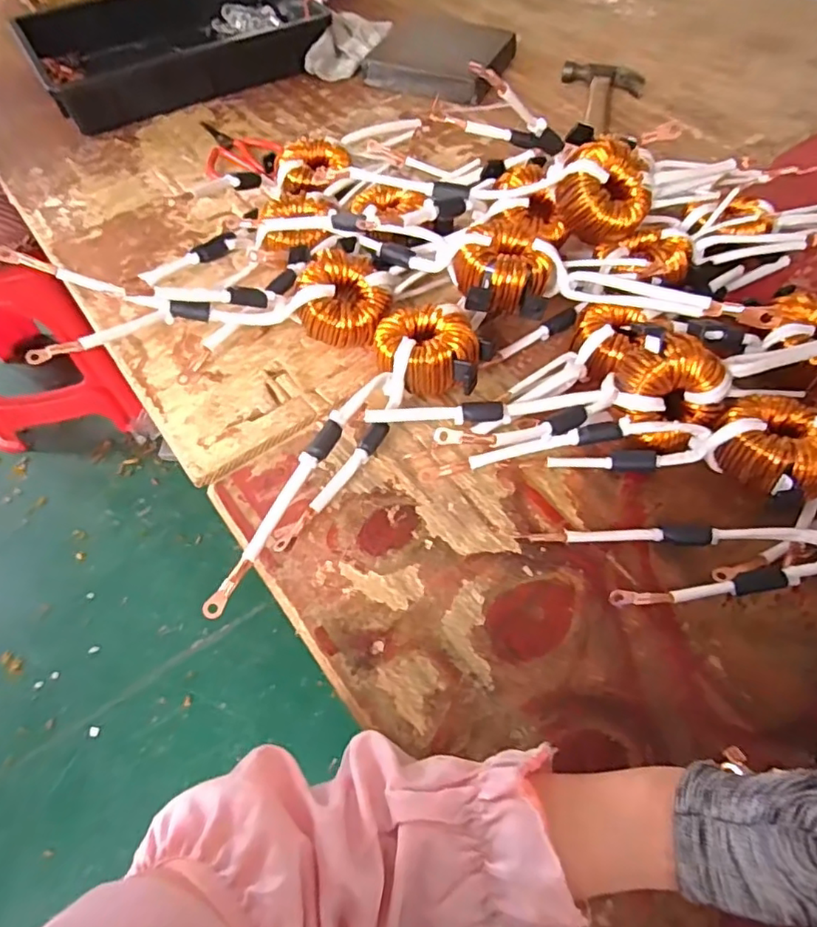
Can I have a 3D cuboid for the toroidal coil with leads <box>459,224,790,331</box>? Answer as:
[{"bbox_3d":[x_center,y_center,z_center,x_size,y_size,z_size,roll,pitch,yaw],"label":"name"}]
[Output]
[{"bbox_3d":[0.161,-0.149,0.472,0.247,0.051,0.092,4,58,3],"label":"toroidal coil with leads"}]

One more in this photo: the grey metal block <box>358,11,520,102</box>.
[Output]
[{"bbox_3d":[0.042,-0.543,0.772,0.169,0.028,0.169,21,60,12],"label":"grey metal block"}]

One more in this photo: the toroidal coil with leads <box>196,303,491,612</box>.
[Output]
[{"bbox_3d":[-0.028,-0.007,0.415,0.087,0.047,0.281,22,60,13],"label":"toroidal coil with leads"}]

